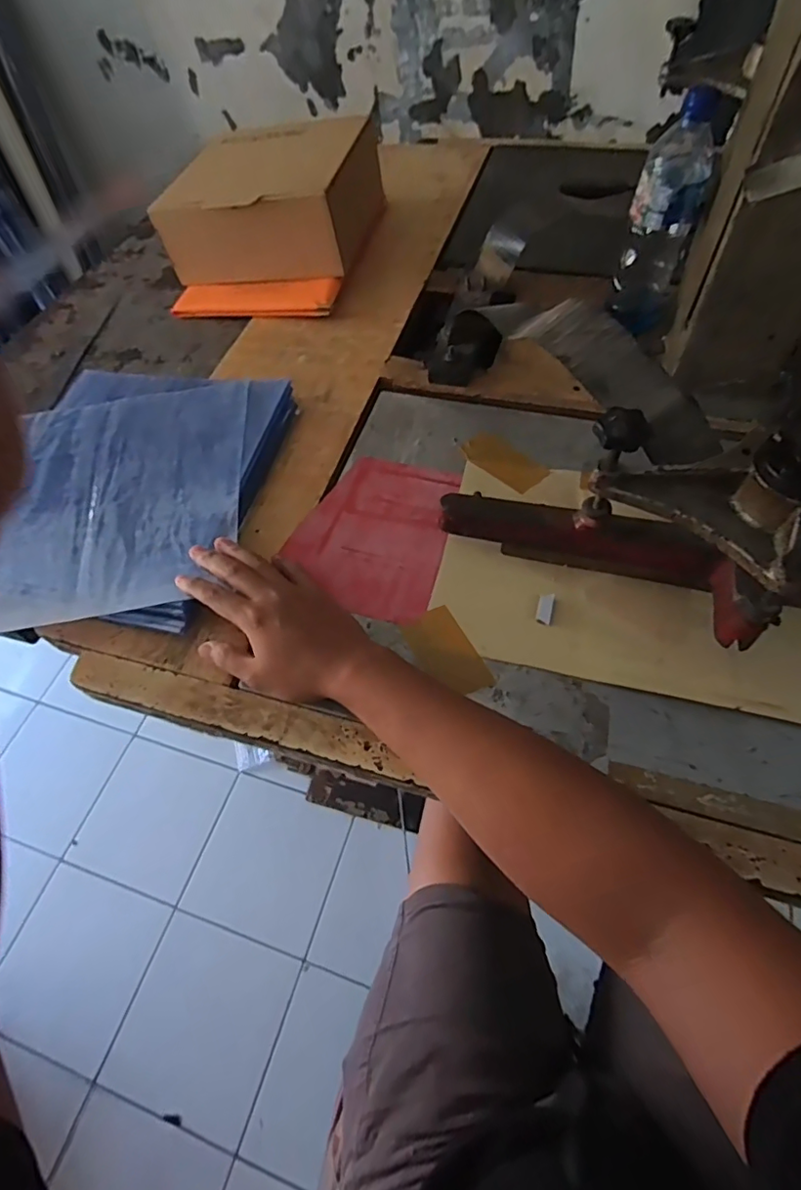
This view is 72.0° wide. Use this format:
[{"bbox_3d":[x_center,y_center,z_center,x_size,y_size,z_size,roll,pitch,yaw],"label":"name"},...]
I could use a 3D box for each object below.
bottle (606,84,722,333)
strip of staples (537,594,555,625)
[{"bbox_3d":[0.293,-0.411,0.619,0.072,0.235,0.083,17,61,15],"label":"bottle"},{"bbox_3d":[0.126,0.012,0.479,0.013,0.004,0.029,11,59,11],"label":"strip of staples"}]

